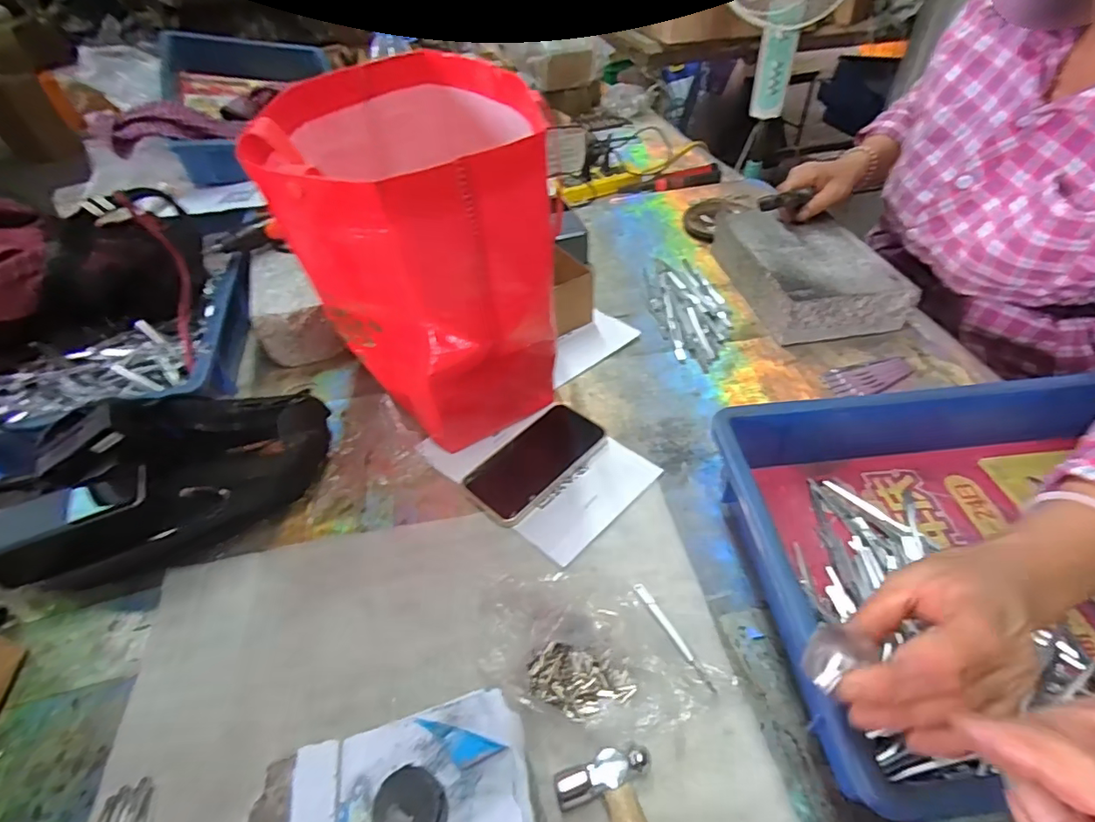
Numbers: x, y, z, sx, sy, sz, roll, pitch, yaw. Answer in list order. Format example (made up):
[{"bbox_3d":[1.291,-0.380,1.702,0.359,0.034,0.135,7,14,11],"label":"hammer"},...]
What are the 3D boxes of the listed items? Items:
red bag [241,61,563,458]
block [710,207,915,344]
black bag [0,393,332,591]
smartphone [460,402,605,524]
[{"bbox_3d":[-0.116,-0.134,0.518,0.212,0.293,0.238,-16,47,-12],"label":"red bag"},{"bbox_3d":[0.338,-0.191,0.698,0.154,0.065,0.236,-9,46,-5],"label":"block"},{"bbox_3d":[-0.404,0.067,0.488,0.357,0.096,0.149,-10,46,-6],"label":"black bag"},{"bbox_3d":[-0.013,0.050,0.538,0.078,0.010,0.150,34,57,30],"label":"smartphone"}]

